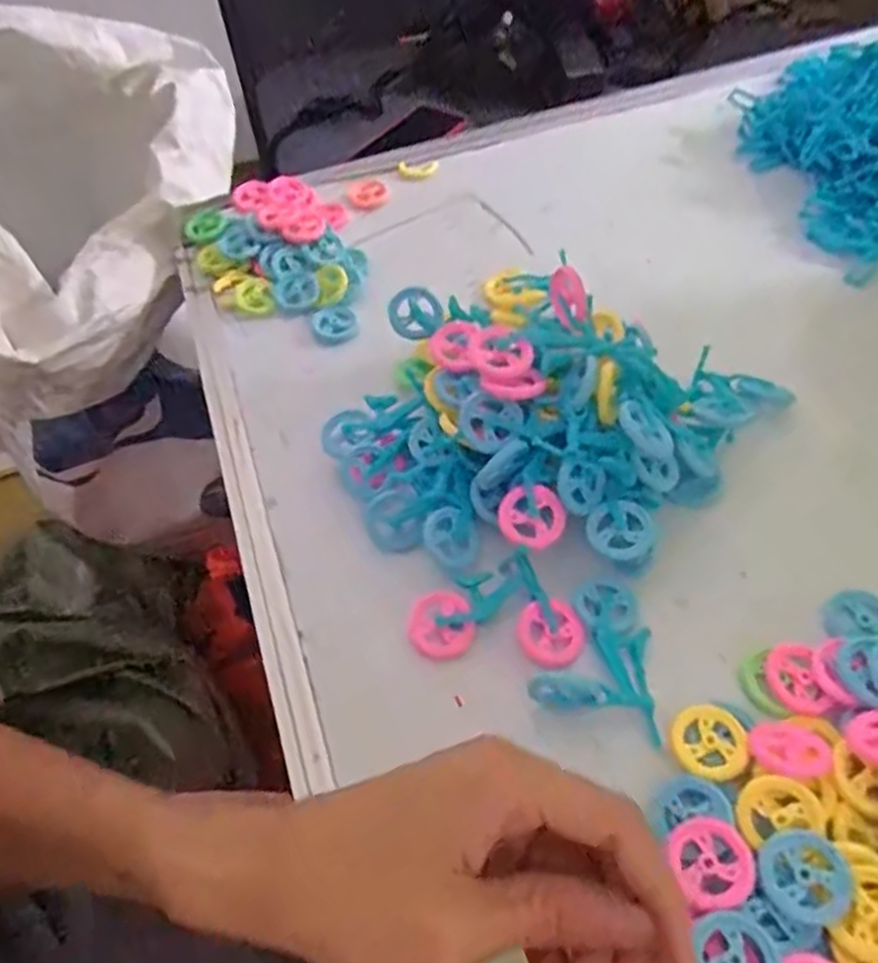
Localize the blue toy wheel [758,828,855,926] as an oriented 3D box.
[{"bbox_3d":[0.129,0.138,0.262,0.028,0.005,0.029,-3,53,4],"label":"blue toy wheel"}]

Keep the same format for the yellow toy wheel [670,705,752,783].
[{"bbox_3d":[0.109,0.104,0.298,0.029,0.004,0.029,-3,53,4],"label":"yellow toy wheel"}]

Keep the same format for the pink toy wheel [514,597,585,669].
[{"bbox_3d":[0.050,0.068,0.334,0.028,0.004,0.030,-1,70,3],"label":"pink toy wheel"}]

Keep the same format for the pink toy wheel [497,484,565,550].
[{"bbox_3d":[0.042,0.016,0.340,0.029,0.005,0.029,-2,80,11],"label":"pink toy wheel"}]

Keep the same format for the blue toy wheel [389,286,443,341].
[{"bbox_3d":[-0.014,-0.095,0.417,0.029,0.008,0.032,-15,73,-8],"label":"blue toy wheel"}]

